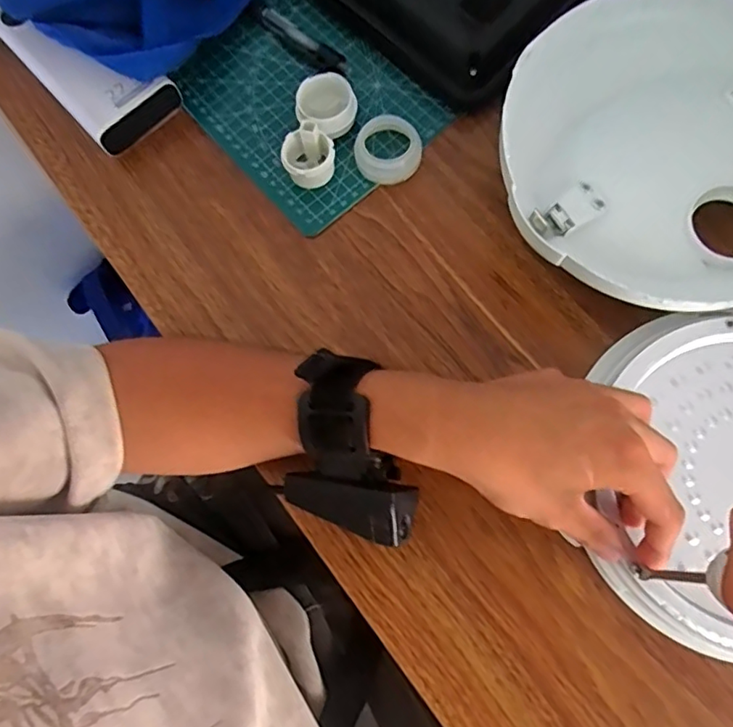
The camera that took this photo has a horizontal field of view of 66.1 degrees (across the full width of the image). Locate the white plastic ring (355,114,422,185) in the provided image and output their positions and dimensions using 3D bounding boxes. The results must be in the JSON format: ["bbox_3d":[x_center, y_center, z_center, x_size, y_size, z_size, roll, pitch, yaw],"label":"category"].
[{"bbox_3d":[0.014,-0.142,0.376,0.042,0.020,0.038,-21,77,-3],"label":"white plastic ring"}]

